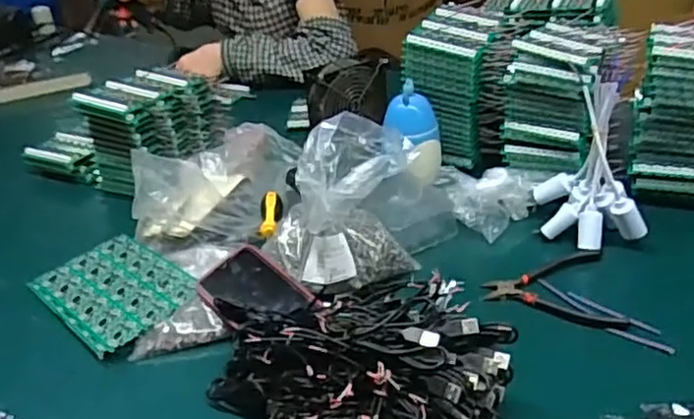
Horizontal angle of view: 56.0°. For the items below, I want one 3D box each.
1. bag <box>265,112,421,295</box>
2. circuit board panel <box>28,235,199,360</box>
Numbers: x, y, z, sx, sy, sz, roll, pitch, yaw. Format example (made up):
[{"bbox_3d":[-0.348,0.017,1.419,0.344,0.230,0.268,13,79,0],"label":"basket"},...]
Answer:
[{"bbox_3d":[-0.004,-0.004,0.734,0.168,0.164,0.101,-7,28,-6],"label":"bag"},{"bbox_3d":[-0.275,0.091,0.766,0.129,0.006,0.211,-34,36,-31],"label":"circuit board panel"}]

